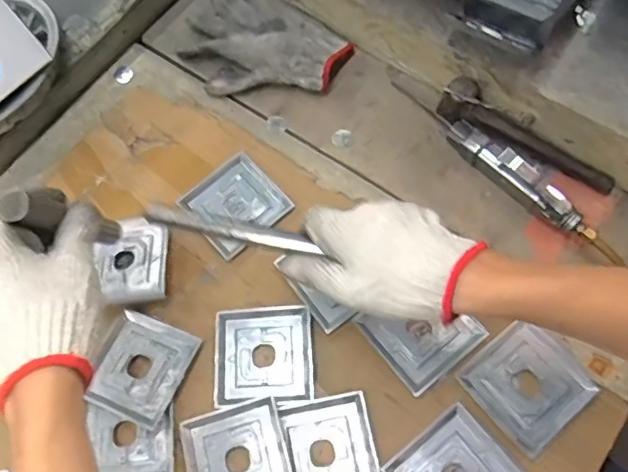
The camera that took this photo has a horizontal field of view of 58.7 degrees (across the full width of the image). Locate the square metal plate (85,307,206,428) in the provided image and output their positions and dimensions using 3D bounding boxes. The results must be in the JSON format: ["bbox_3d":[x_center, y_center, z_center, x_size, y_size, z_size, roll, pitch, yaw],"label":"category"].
[{"bbox_3d":[-0.164,0.122,0.526,0.086,0.015,0.090,21,71,13],"label":"square metal plate"}]

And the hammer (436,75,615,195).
[{"bbox_3d":[0.217,-0.099,0.571,0.188,0.049,0.031,33,74,16],"label":"hammer"}]

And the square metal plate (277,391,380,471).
[{"bbox_3d":[0.013,0.188,0.486,0.079,0.006,0.094,-8,67,1],"label":"square metal plate"}]

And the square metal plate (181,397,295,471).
[{"bbox_3d":[-0.065,0.195,0.483,0.088,0.010,0.090,-17,68,-2],"label":"square metal plate"}]

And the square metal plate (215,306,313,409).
[{"bbox_3d":[-0.048,0.111,0.523,0.089,0.010,0.088,-5,68,3],"label":"square metal plate"}]

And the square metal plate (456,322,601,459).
[{"bbox_3d":[0.188,0.129,0.491,0.090,0.013,0.090,-39,70,-11],"label":"square metal plate"}]

